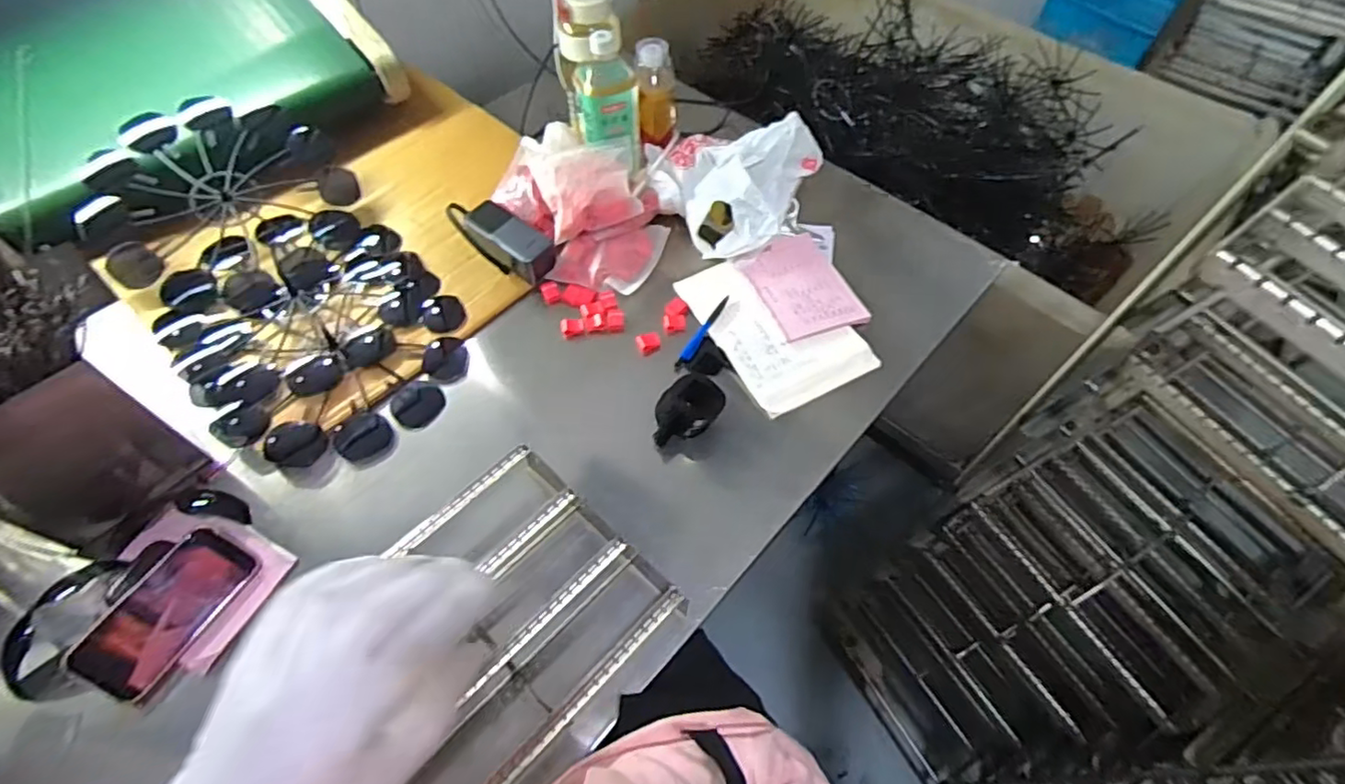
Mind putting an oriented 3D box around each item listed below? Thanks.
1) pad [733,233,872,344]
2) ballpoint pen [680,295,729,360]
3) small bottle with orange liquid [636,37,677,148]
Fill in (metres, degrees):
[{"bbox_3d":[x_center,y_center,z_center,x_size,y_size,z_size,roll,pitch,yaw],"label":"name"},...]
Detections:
[{"bbox_3d":[0.177,-0.149,0.877,0.121,0.012,0.178,-17,59,-13],"label":"pad"},{"bbox_3d":[0.046,-0.086,0.846,0.014,0.013,0.117,30,61,16],"label":"ballpoint pen"},{"bbox_3d":[-0.024,-0.433,0.925,0.058,0.132,0.056,0,57,-2],"label":"small bottle with orange liquid"}]

